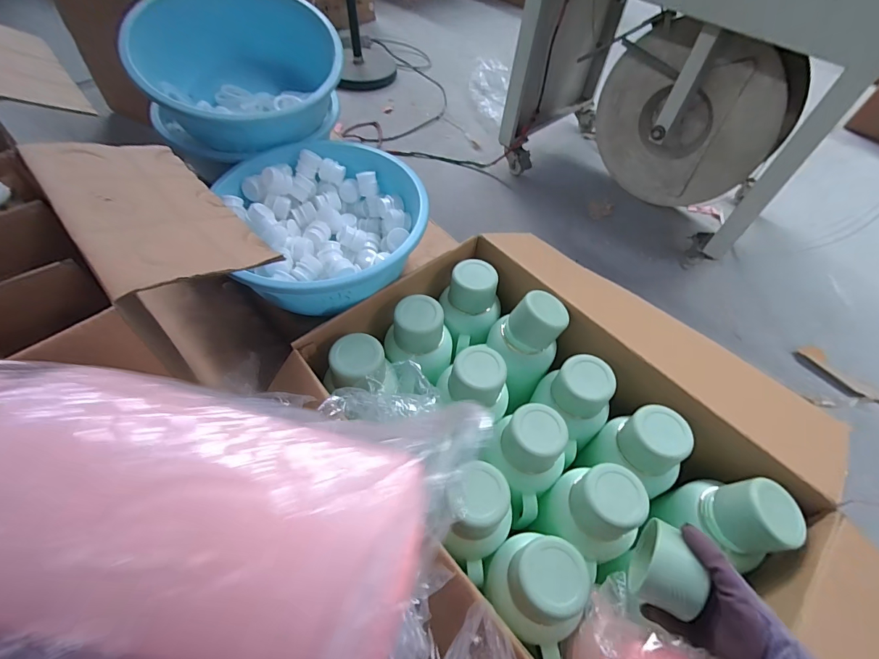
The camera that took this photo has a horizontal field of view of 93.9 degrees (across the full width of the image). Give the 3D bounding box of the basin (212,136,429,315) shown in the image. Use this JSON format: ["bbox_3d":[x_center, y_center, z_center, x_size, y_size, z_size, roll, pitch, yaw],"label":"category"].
[{"bbox_3d":[-0.193,-0.194,0.723,0.302,0.110,0.322,3,54,-3],"label":"basin"}]

